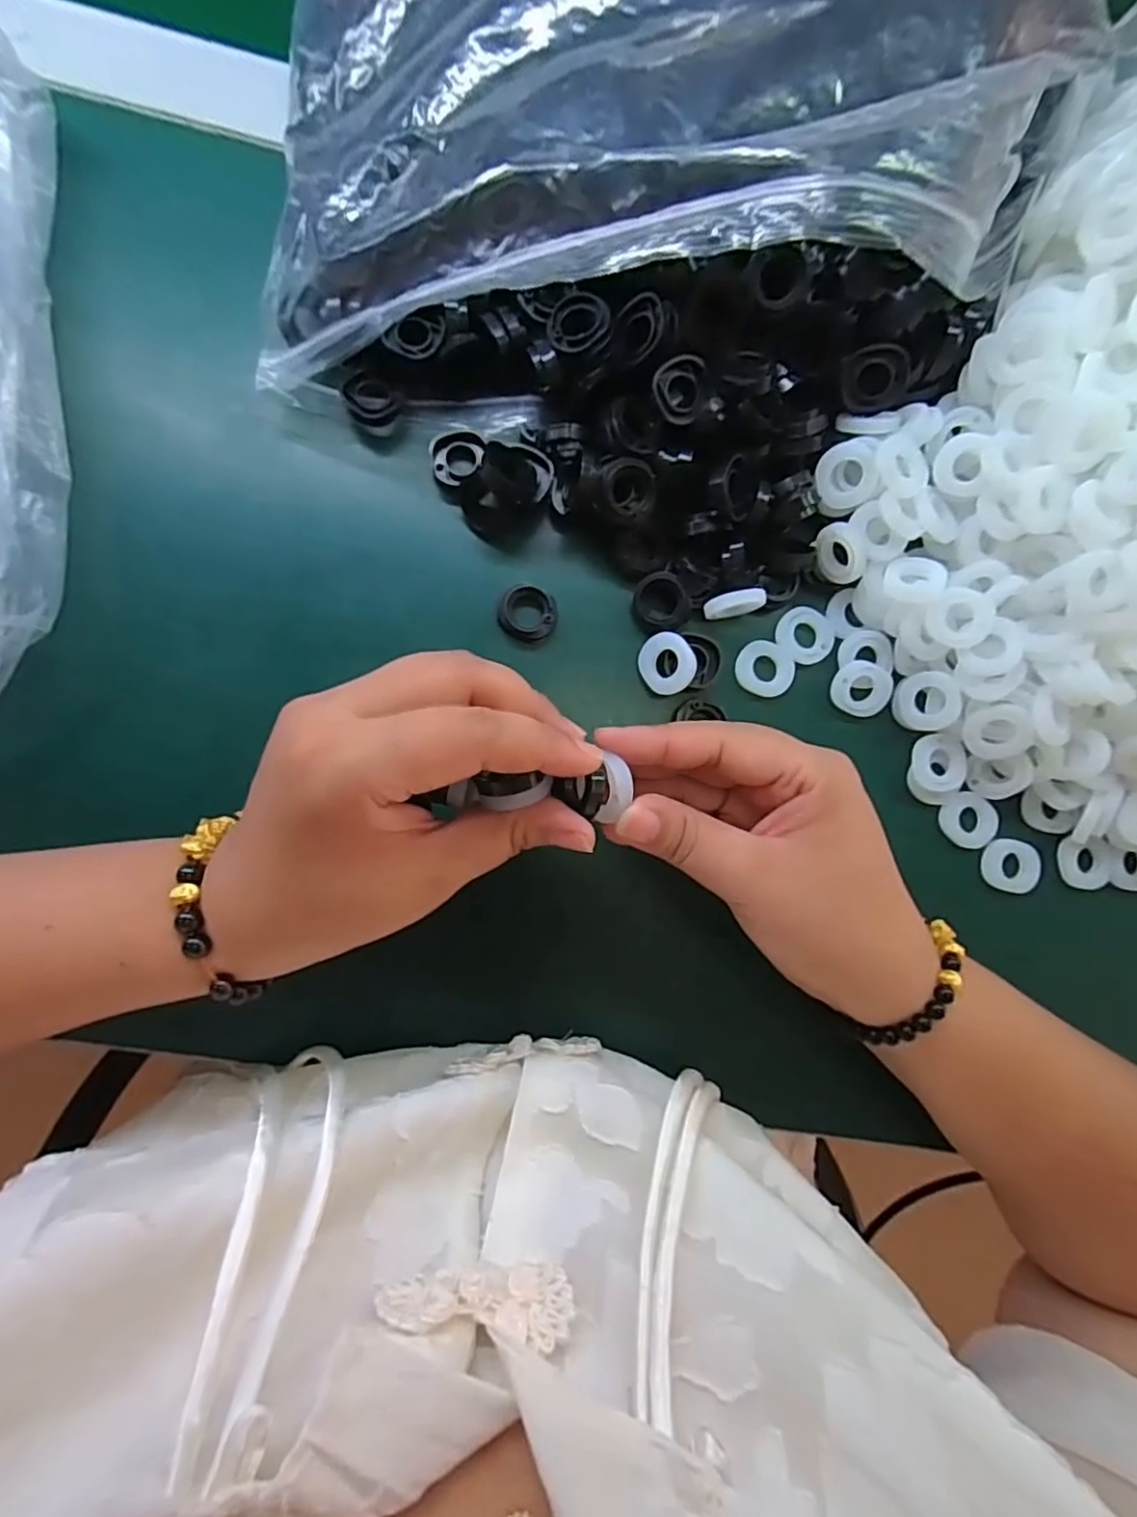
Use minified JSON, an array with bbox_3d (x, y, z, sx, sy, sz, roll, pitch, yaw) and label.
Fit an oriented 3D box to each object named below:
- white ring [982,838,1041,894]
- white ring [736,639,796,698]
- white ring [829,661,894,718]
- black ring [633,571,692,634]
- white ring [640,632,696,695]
[{"bbox_3d":[0.212,0.051,0.295,0.024,0.008,0.024,0,86,-6],"label":"white ring"},{"bbox_3d":[0.093,-0.042,0.288,0.026,0.004,0.024,0,86,-6],"label":"white ring"},{"bbox_3d":[0.139,-0.033,0.289,0.028,0.007,0.026,0,86,-6],"label":"white ring"},{"bbox_3d":[0.043,-0.071,0.280,0.025,0.008,0.025,0,86,-6],"label":"black ring"},{"bbox_3d":[0.044,-0.043,0.275,0.025,0.004,0.027,3,96,31],"label":"white ring"}]

